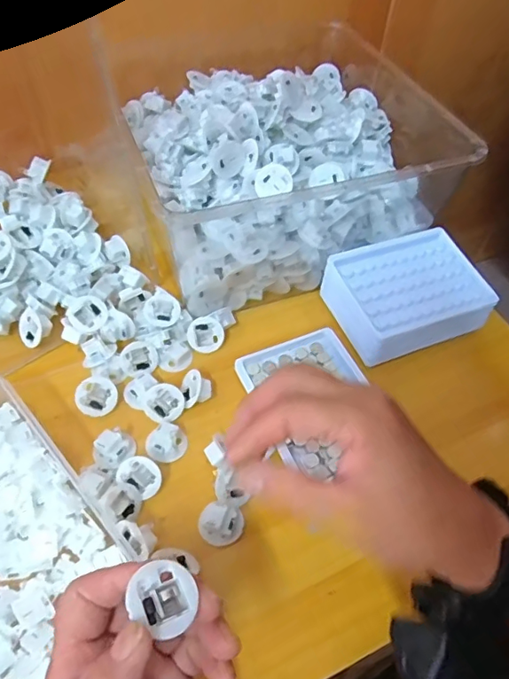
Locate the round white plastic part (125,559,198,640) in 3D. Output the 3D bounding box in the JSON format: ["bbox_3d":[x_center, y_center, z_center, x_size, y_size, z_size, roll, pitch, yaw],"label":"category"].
[{"bbox_3d":[-0.043,0.121,0.237,0.029,0.017,0.029,16,41,-15],"label":"round white plastic part"}]

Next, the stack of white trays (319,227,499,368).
[{"bbox_3d":[0.145,-0.042,0.475,0.132,0.042,0.105,-15,56,-14],"label":"stack of white trays"}]

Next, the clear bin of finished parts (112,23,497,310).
[{"bbox_3d":[0.026,-0.208,0.541,0.298,0.122,0.314,-15,56,-15],"label":"clear bin of finished parts"}]

